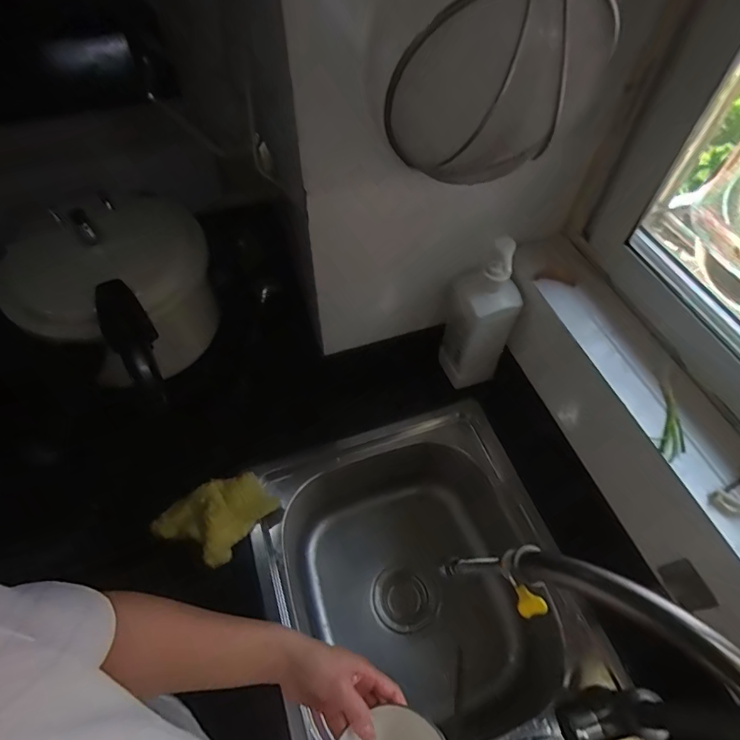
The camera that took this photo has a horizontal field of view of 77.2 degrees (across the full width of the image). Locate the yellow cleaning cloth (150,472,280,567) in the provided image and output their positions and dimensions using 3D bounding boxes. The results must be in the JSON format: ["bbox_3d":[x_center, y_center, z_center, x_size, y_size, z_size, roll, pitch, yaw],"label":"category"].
[{"bbox_3d":[-0.225,0.206,0.673,0.118,0.047,0.150,39,64,23],"label":"yellow cleaning cloth"}]

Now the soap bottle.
[{"bbox_3d":[0.167,-0.076,0.715,0.078,0.288,0.081,-14,57,-10],"label":"soap bottle"}]

